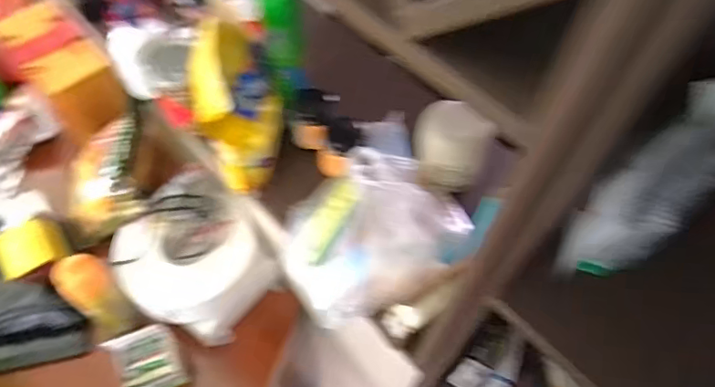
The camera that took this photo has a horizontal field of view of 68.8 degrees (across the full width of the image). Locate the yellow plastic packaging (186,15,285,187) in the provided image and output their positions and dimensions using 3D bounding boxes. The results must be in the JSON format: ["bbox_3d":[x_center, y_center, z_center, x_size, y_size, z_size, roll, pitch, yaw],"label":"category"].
[{"bbox_3d":[-0.174,-0.131,0.781,0.115,0.239,0.142,-10,59,-9],"label":"yellow plastic packaging"}]

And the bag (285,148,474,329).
[{"bbox_3d":[-0.001,0.047,0.745,0.206,0.157,0.215,-25,63,-17],"label":"bag"}]

